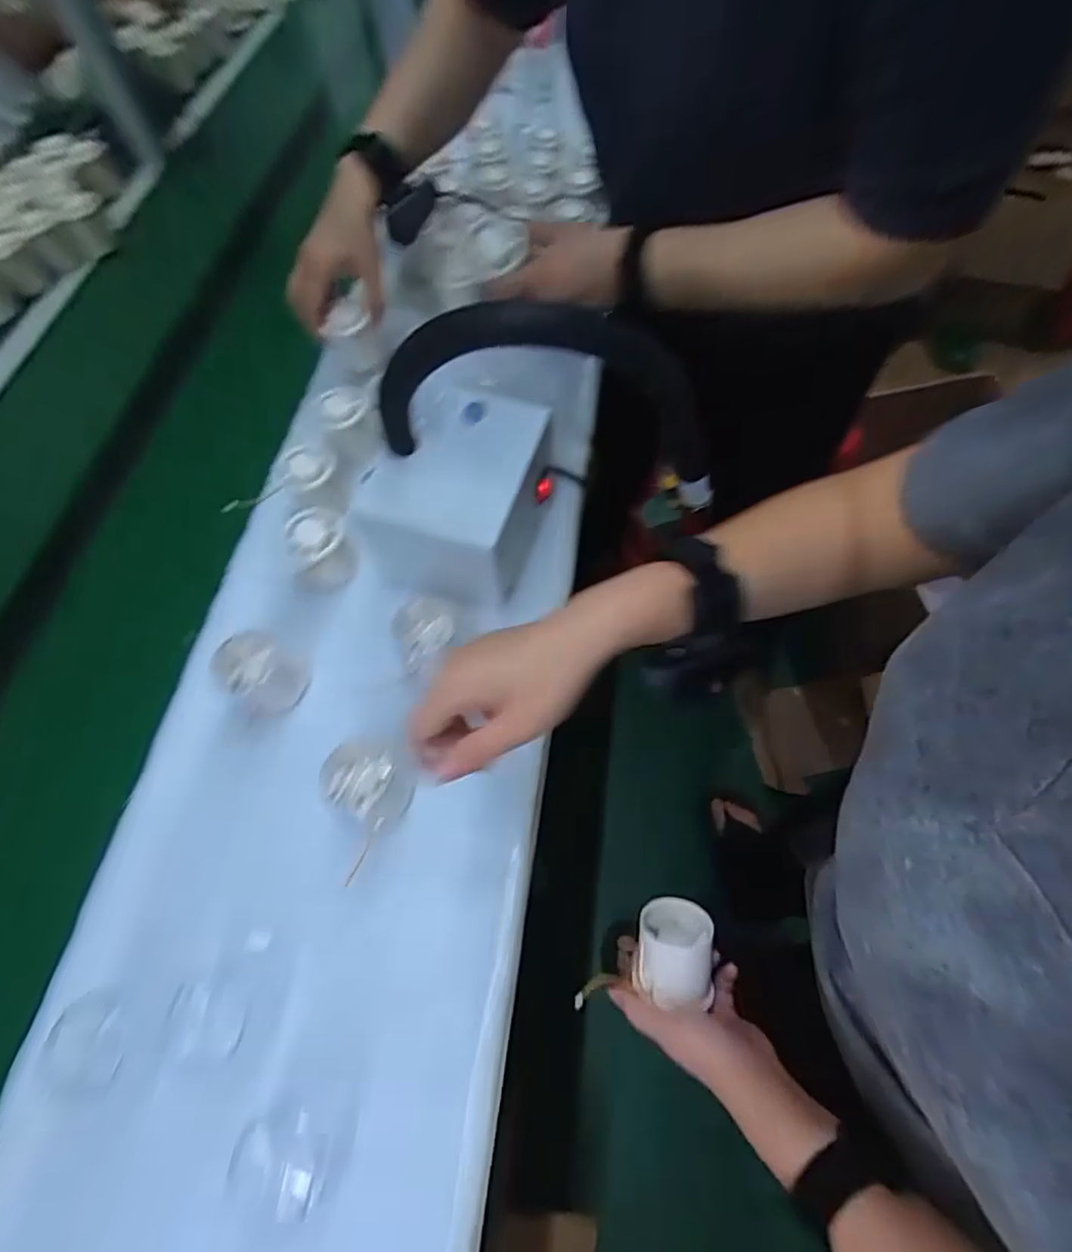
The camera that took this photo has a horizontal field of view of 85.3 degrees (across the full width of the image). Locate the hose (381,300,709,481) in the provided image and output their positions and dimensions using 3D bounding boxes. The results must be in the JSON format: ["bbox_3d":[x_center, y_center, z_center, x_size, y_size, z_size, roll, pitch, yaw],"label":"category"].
[{"bbox_3d":[0.015,-0.171,0.459,0.272,0.188,0.027,-3,64,1],"label":"hose"}]

